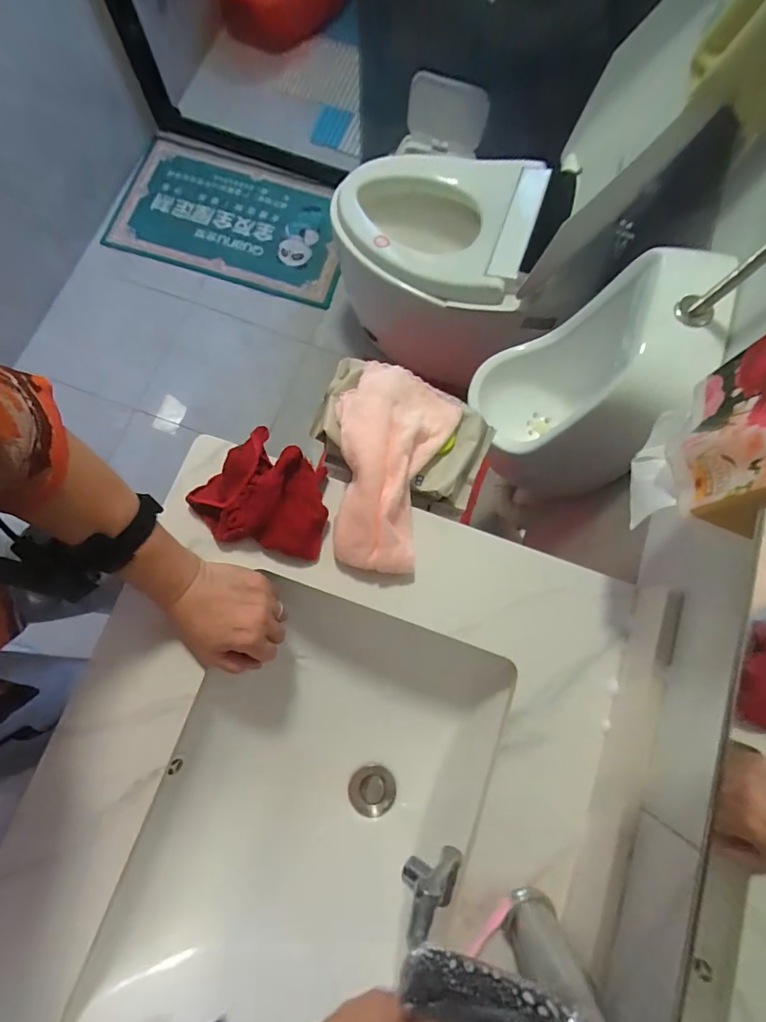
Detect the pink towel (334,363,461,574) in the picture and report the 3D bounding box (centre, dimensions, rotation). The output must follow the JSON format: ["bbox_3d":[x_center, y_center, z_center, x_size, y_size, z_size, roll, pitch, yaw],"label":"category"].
[{"bbox_3d":[-0.002,-0.047,0.473,0.119,0.066,0.210,18,77,2],"label":"pink towel"}]

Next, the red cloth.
[{"bbox_3d":[-0.124,-0.024,0.472,0.140,0.044,0.121,13,77,1],"label":"red cloth"}]

